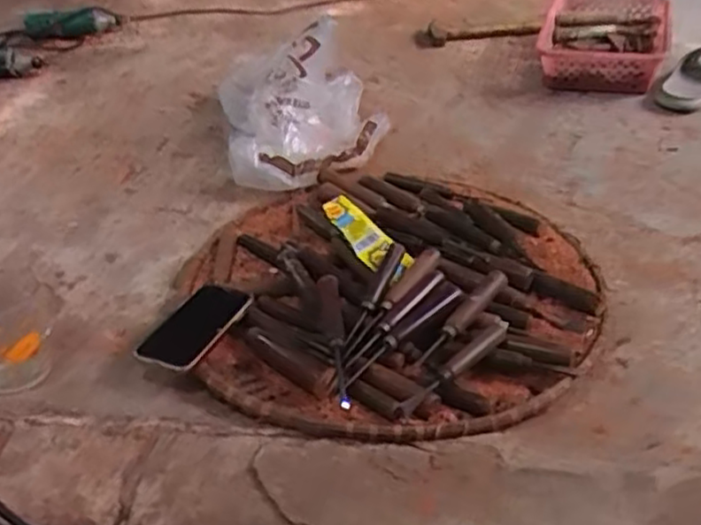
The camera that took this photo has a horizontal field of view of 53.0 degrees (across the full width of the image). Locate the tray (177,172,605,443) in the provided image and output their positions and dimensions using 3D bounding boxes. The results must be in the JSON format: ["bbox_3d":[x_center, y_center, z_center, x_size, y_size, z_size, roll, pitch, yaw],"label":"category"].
[{"bbox_3d":[0.044,0.018,0.841,0.469,0.068,0.477,-2,40,2],"label":"tray"}]

